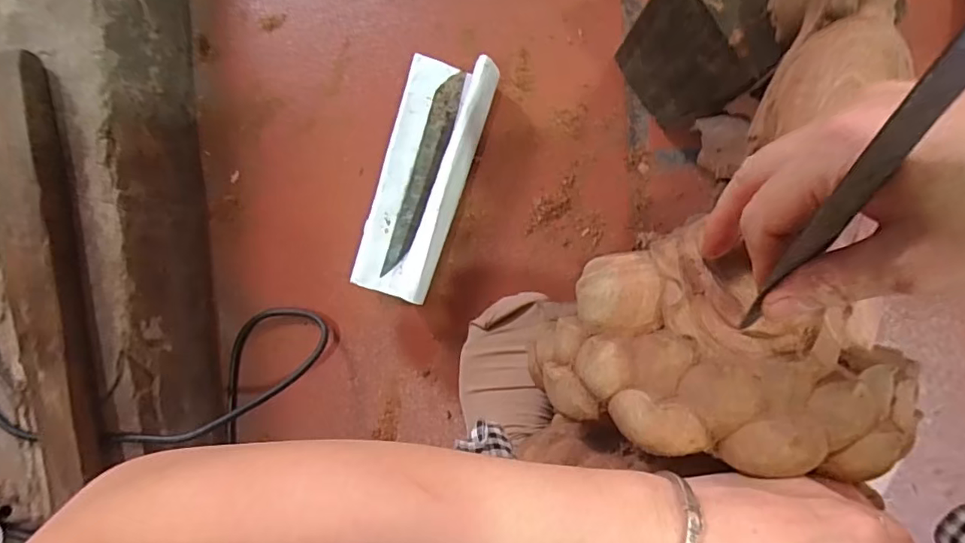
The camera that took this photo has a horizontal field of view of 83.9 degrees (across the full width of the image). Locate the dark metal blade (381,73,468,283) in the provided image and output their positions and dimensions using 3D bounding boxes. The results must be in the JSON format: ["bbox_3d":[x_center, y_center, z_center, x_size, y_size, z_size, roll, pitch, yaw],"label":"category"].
[{"bbox_3d":[-0.052,-0.087,0.482,0.024,0.004,0.183,17,94,-8],"label":"dark metal blade"}]

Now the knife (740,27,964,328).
[{"bbox_3d":[0.116,-0.024,0.166,0.018,0.159,0.005,-11,60,-3],"label":"knife"}]

